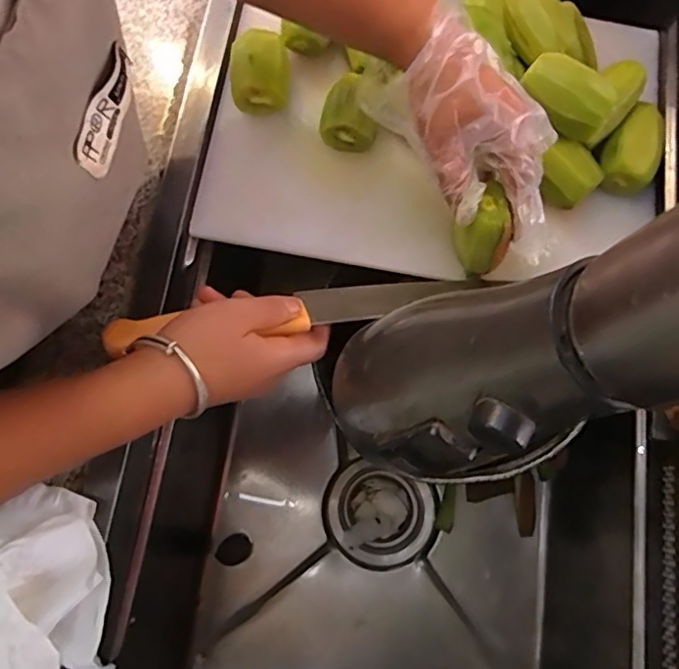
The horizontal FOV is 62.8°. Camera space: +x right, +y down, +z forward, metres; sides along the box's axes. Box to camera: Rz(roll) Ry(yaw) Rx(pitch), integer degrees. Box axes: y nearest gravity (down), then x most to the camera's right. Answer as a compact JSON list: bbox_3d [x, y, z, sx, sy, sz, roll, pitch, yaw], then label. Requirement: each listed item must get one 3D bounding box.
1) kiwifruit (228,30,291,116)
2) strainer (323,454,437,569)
[{"bbox_3d":[-0.062,-0.199,0.440,0.045,0.050,0.055,-8,75,-1],"label":"kiwifruit"},{"bbox_3d":[0.040,0.194,0.588,0.114,0.050,0.098,21,77,6],"label":"strainer"}]

